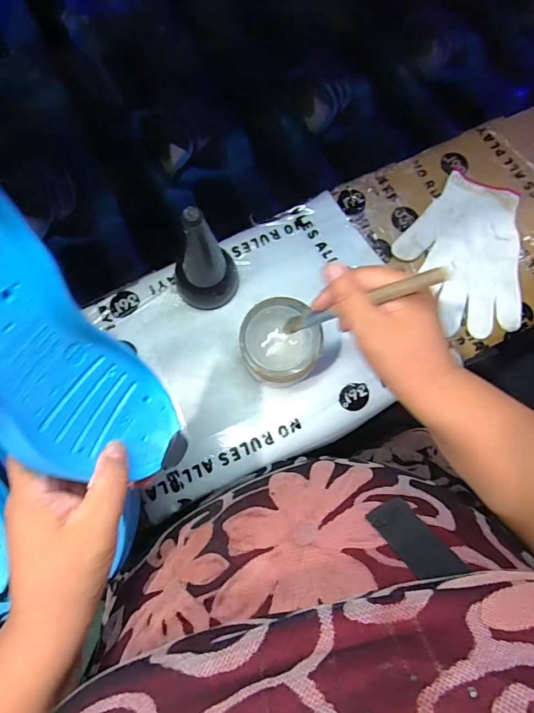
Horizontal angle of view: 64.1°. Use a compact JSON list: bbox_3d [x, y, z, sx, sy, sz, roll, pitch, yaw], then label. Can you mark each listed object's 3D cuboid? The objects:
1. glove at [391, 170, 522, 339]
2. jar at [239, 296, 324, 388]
[{"bbox_3d":[0.222,-0.118,0.491,0.137,0.016,0.183,5,76,0],"label":"glove"},{"bbox_3d":[0.015,-0.012,0.439,0.082,0.054,0.080,0,76,-1],"label":"jar"}]

